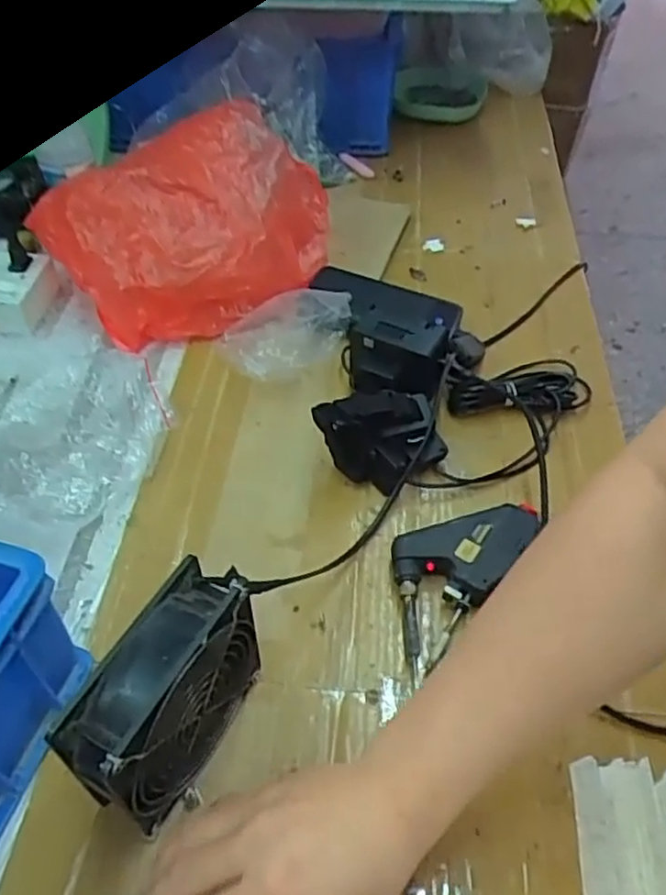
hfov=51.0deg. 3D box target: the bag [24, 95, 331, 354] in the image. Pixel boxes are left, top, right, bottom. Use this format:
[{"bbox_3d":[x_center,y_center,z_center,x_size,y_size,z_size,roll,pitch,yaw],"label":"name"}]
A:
[{"bbox_3d":[-0.141,-0.232,0.725,0.289,0.142,0.192,-23,52,-20],"label":"bag"}]

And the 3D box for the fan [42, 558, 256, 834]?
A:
[{"bbox_3d":[-0.089,0.144,0.406,0.049,0.116,0.131,22,51,17],"label":"fan"}]

